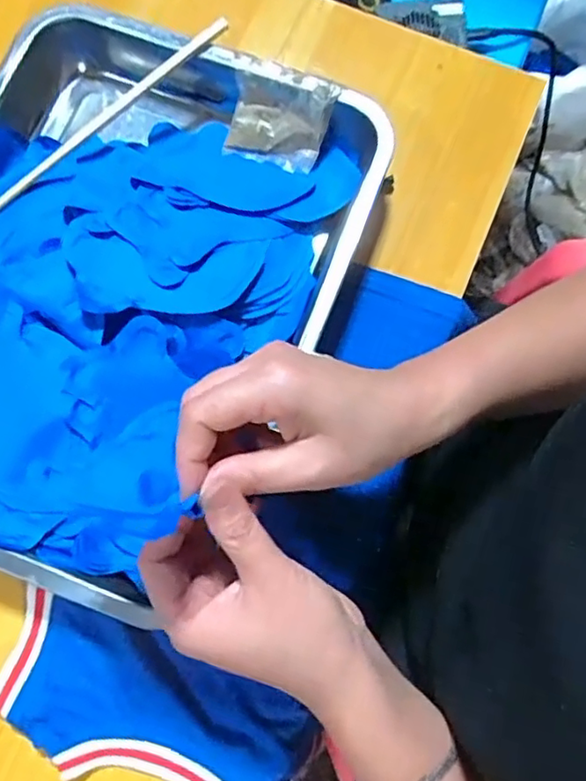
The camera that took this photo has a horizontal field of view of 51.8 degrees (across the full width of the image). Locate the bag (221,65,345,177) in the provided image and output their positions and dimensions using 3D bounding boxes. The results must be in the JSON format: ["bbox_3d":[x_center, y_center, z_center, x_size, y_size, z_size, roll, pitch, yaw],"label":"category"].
[{"bbox_3d":[-0.010,-0.181,0.403,0.066,0.011,0.057,22,116,11],"label":"bag"}]

